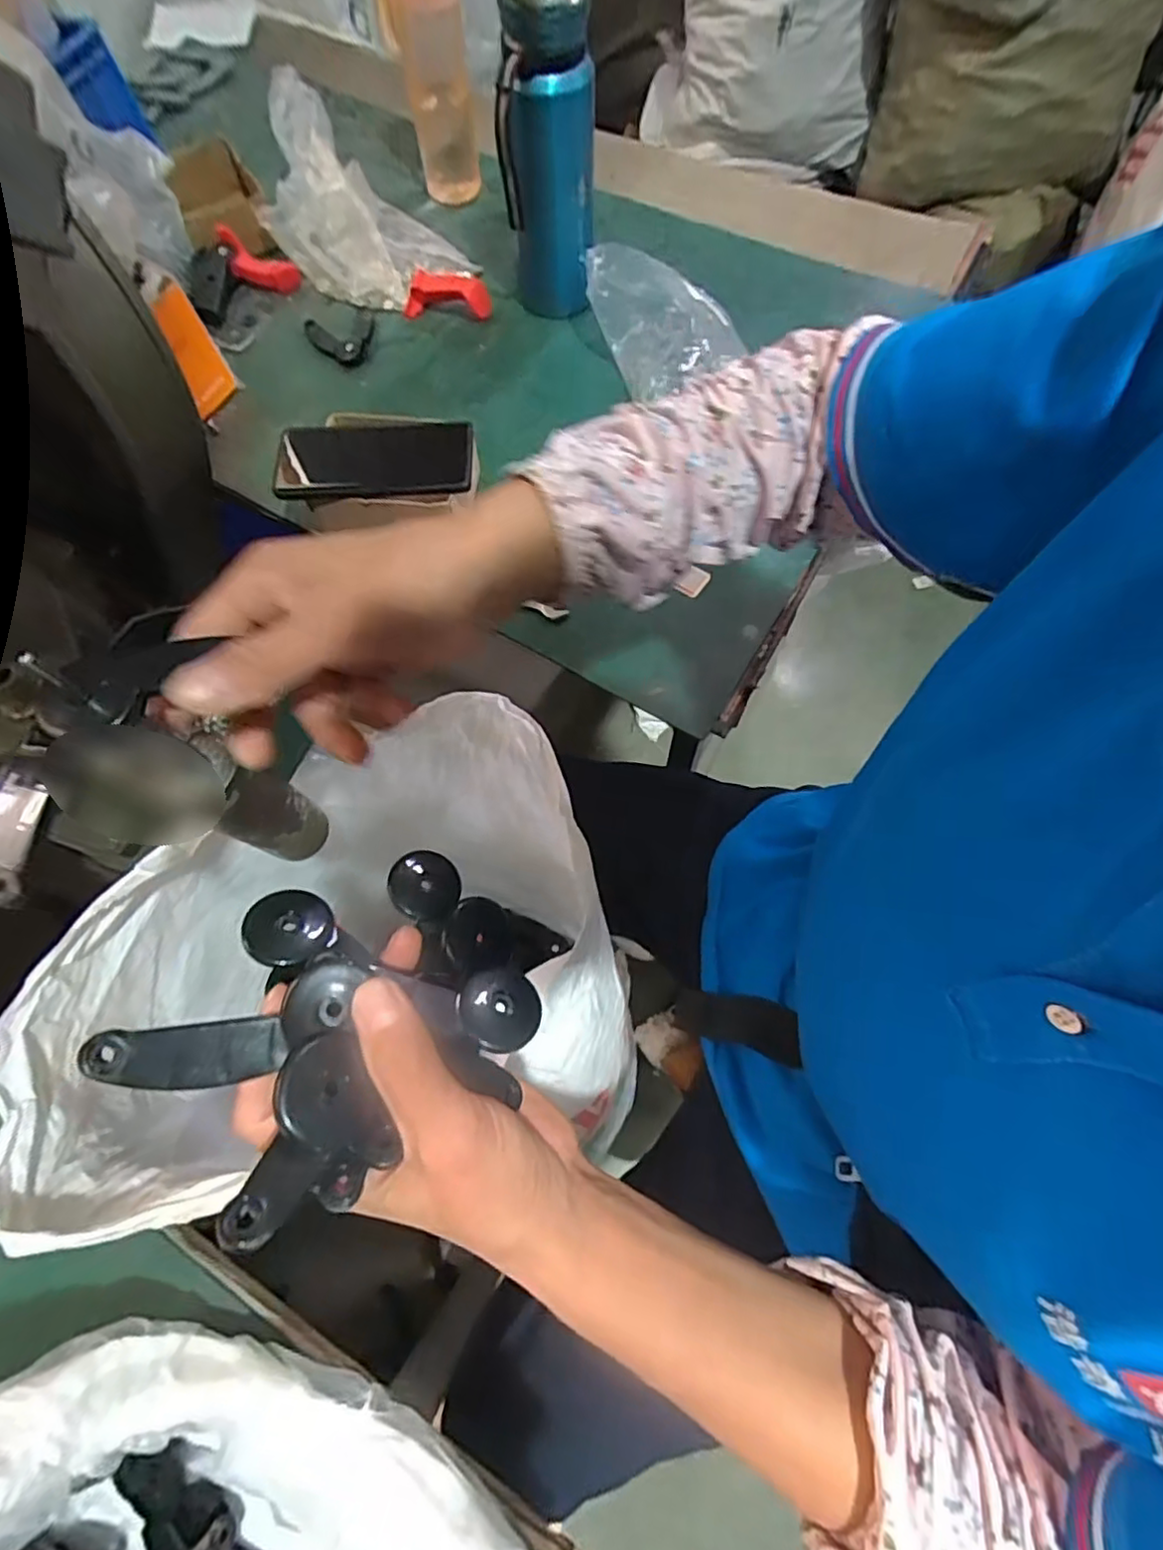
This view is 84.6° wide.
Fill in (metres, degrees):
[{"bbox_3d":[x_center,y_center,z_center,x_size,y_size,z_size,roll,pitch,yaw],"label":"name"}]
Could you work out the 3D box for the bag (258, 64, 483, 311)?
[{"bbox_3d":[-0.212,-0.548,0.617,0.155,0.149,0.125,20,70,11],"label":"bag"}]

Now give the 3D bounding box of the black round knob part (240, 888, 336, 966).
[{"bbox_3d":[-0.121,0.063,0.263,0.033,0.012,0.033,-24,68,-35],"label":"black round knob part"}]

